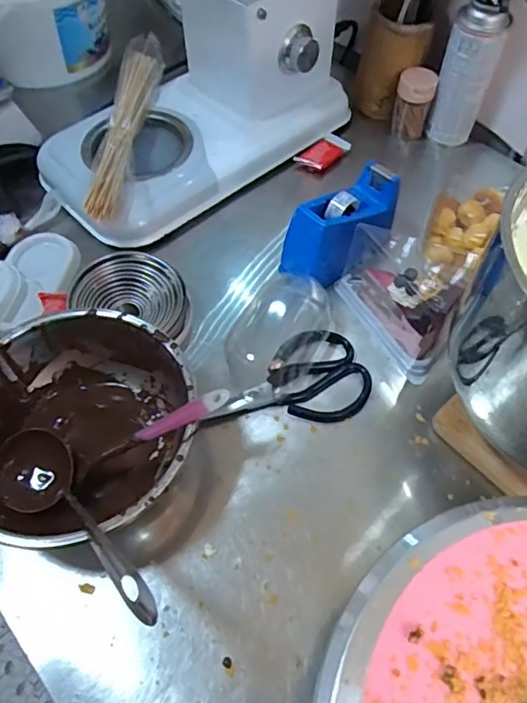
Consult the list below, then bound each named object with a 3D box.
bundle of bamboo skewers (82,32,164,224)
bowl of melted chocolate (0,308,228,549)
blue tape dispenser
[{"bbox_3d":[-0.176,-0.291,0.675,0.054,0.044,0.316,3,57,1],"label":"bundle of bamboo skewers"},{"bbox_3d":[-0.156,0.068,0.468,0.204,0.087,0.197,0,57,-1],"label":"bowl of melted chocolate"},{"bbox_3d":[0.086,-0.136,0.597,0.149,0.073,0.075,-36,65,-22],"label":"blue tape dispenser"}]

